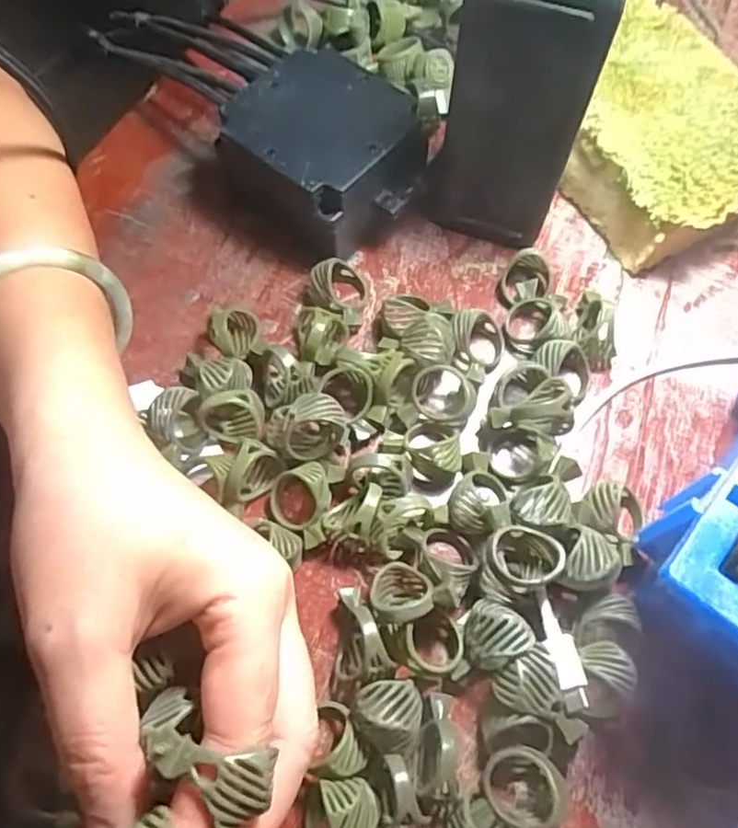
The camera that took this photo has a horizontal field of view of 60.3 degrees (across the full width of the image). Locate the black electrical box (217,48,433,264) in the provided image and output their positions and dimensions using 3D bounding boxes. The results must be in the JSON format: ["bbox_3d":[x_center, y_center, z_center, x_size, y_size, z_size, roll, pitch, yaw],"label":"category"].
[{"bbox_3d":[-0.024,-0.125,0.315,0.080,0.053,0.090,-38,72,-16],"label":"black electrical box"}]

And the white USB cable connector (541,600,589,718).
[{"bbox_3d":[0.069,0.087,0.230,0.010,0.006,0.038,-6,54,-4],"label":"white USB cable connector"}]

